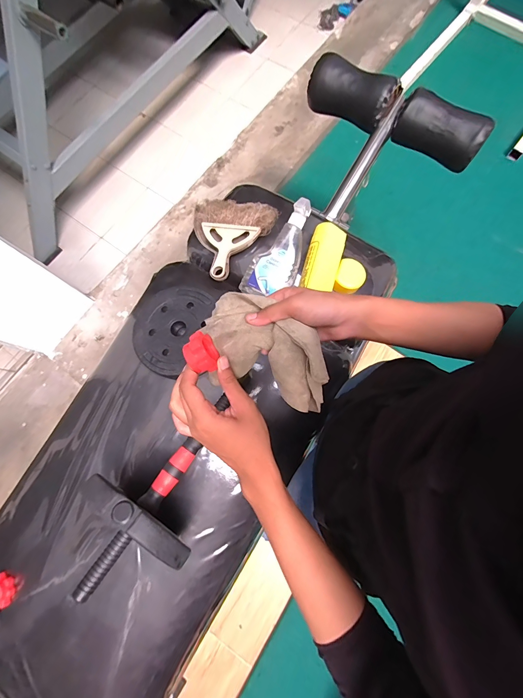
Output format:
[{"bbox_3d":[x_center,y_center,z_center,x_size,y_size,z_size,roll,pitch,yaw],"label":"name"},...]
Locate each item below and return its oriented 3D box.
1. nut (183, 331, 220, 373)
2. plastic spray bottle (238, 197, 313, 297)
[{"bbox_3d":[-0.060,0.004,0.305,0.030,0.042,0.042,-28,80,-7],"label":"nut"},{"bbox_3d":[0.044,-0.192,0.625,0.100,0.064,0.213,33,94,6],"label":"plastic spray bottle"}]

